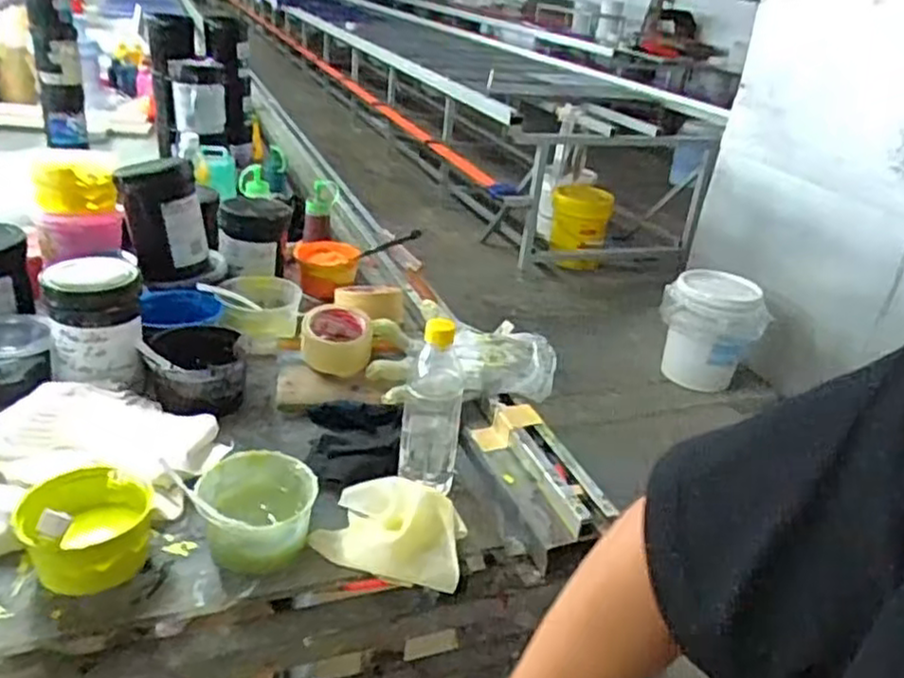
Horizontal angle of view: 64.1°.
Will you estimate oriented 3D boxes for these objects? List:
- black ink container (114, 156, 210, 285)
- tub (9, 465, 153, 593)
[{"bbox_3d":[-0.461,-0.197,1.160,0.126,0.174,0.121,-5,29,-21],"label":"black ink container"},{"bbox_3d":[-0.351,0.188,0.690,0.106,0.070,0.110,5,27,-3],"label":"tub"}]

